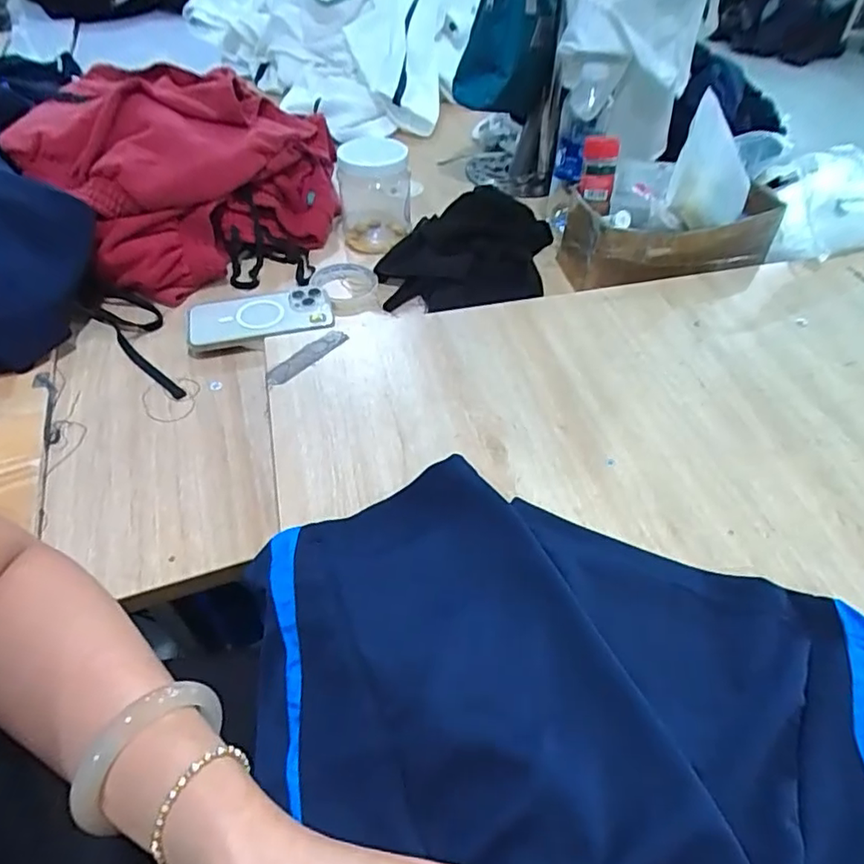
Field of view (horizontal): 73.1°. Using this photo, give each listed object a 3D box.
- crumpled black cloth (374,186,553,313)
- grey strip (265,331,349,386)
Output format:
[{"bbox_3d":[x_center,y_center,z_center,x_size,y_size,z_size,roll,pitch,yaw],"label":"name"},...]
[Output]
[{"bbox_3d":[0.040,-0.221,0.744,0.216,0.081,0.236,7,48,5],"label":"crumpled black cloth"},{"bbox_3d":[-0.127,-0.078,0.595,0.025,0.007,0.098,31,55,25],"label":"grey strip"}]

